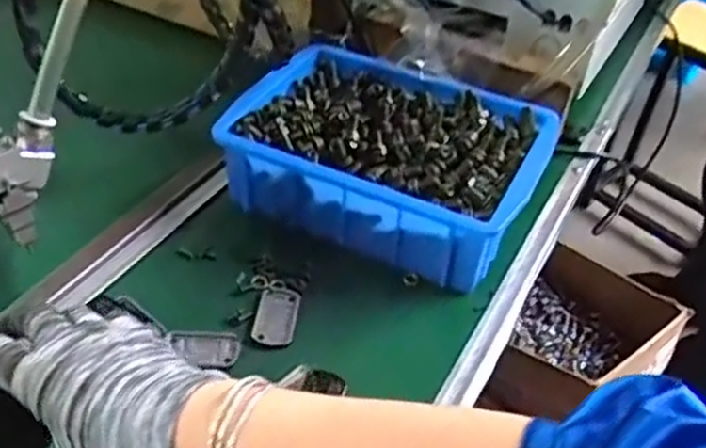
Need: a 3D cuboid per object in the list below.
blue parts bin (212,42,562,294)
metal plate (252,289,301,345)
[{"bbox_3d":[0.029,-0.058,0.627,0.241,0.073,0.174,22,43,16],"label":"blue parts bin"},{"bbox_3d":[-0.055,0.065,0.533,0.029,0.004,0.052,8,41,1],"label":"metal plate"}]

